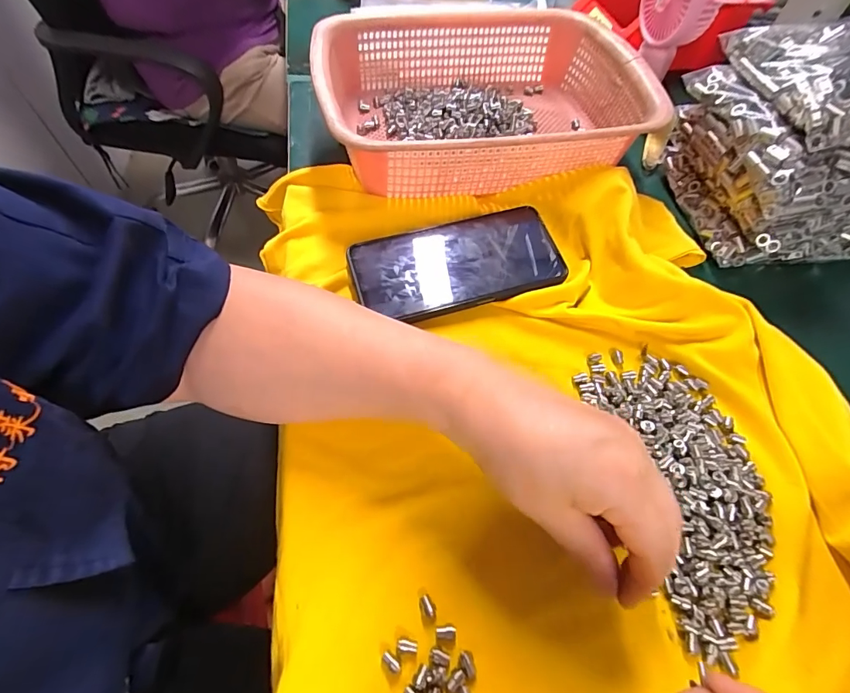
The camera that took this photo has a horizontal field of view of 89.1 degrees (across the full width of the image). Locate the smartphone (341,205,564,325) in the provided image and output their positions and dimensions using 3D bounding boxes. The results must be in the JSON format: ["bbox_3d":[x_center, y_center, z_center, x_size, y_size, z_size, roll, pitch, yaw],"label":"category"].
[{"bbox_3d":[0.027,-0.065,0.338,0.163,0.013,0.077,-14,60,-11],"label":"smartphone"}]

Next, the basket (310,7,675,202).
[{"bbox_3d":[0.050,-0.233,0.404,0.281,0.070,0.211,-8,59,-8],"label":"basket"}]

